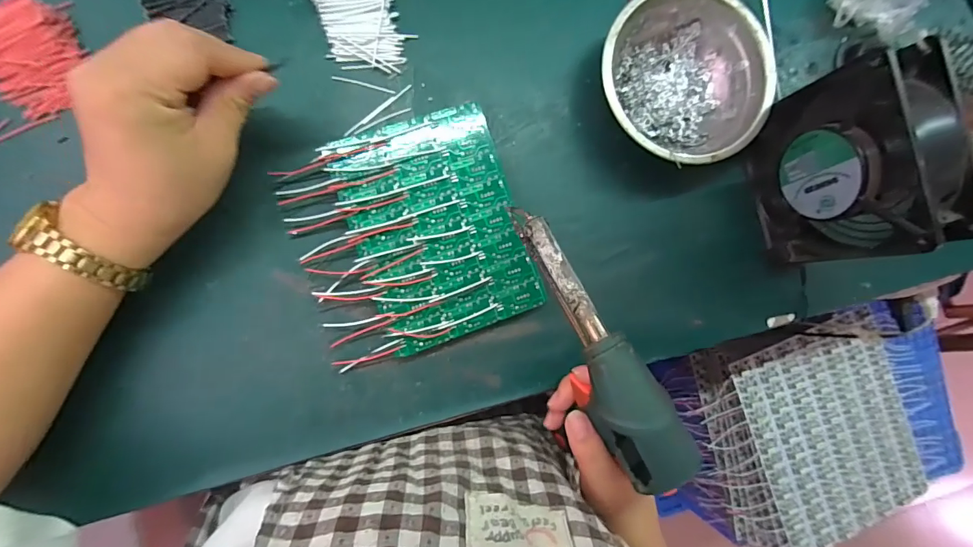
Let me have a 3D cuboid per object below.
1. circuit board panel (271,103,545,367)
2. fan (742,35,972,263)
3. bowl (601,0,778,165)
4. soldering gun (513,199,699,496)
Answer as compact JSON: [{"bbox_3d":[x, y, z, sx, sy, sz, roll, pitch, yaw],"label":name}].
[{"bbox_3d":[-0.053,-0.026,0.302,0.150,0.015,0.150,-19,91,-9],"label":"circuit board panel"},{"bbox_3d":[0.244,-0.073,0.298,0.043,0.122,0.119,-14,90,-9],"label":"fan"},{"bbox_3d":[0.143,-0.142,0.325,0.123,0.043,0.123,0,88,-9],"label":"bowl"},{"bbox_3d":[0.062,0.039,0.255,0.038,0.029,0.172,-24,78,-9],"label":"soldering gun"}]

